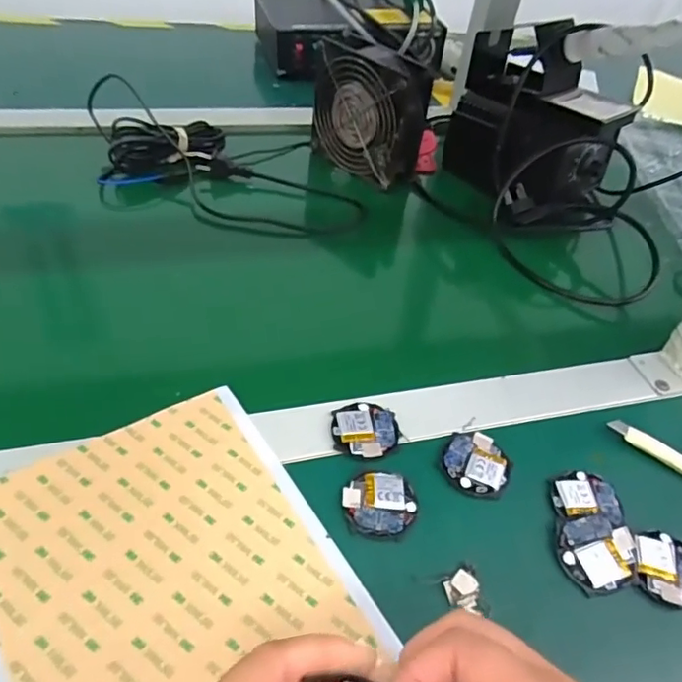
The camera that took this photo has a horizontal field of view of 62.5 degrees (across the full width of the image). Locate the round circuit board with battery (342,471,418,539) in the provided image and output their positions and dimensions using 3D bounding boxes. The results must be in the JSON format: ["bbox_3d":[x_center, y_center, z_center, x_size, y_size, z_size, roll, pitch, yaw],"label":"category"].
[{"bbox_3d":[0.023,0.095,0.328,0.041,0.005,0.040,4,46,-4],"label":"round circuit board with battery"}]

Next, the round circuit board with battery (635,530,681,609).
[{"bbox_3d":[0.187,0.129,0.322,0.039,0.007,0.042,4,46,-4],"label":"round circuit board with battery"}]

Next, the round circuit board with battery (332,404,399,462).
[{"bbox_3d":[0.016,0.057,0.362,0.043,0.005,0.042,4,46,-4],"label":"round circuit board with battery"}]

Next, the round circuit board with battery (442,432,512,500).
[{"bbox_3d":[0.086,0.077,0.355,0.042,0.004,0.044,4,46,-4],"label":"round circuit board with battery"}]

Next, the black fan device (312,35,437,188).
[{"bbox_3d":[0.028,-0.237,0.589,0.121,0.117,0.042,36,52,25],"label":"black fan device"}]

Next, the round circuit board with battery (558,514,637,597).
[{"bbox_3d":[0.146,0.120,0.320,0.042,0.004,0.040,-1,58,2],"label":"round circuit board with battery"}]

